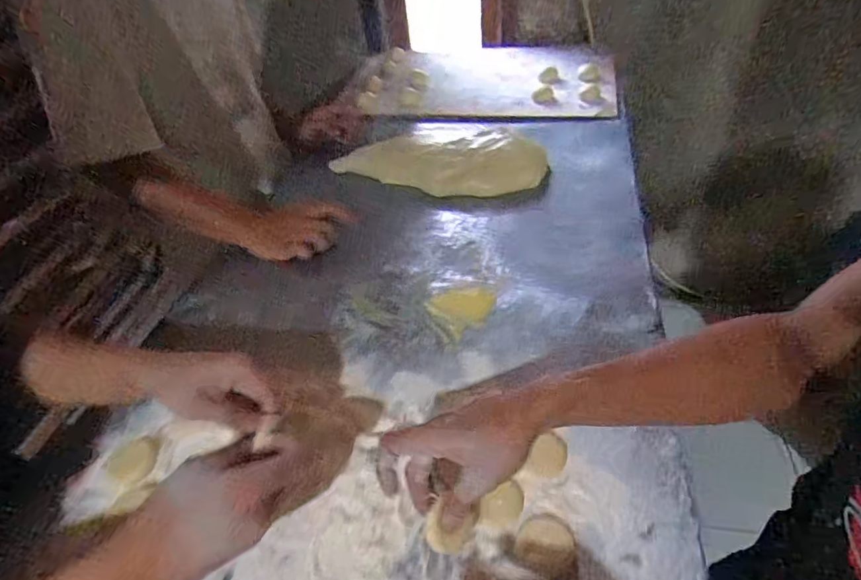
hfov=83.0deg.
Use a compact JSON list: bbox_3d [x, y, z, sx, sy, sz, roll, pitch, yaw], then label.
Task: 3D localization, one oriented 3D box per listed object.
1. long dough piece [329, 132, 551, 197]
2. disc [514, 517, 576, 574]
[{"bbox_3d":[0.016,-0.247,0.901,0.403,0.055,0.161,7,42,15],"label":"long dough piece"},{"bbox_3d":[0.096,0.211,0.405,0.045,0.004,0.044,-4,41,3],"label":"disc"}]

